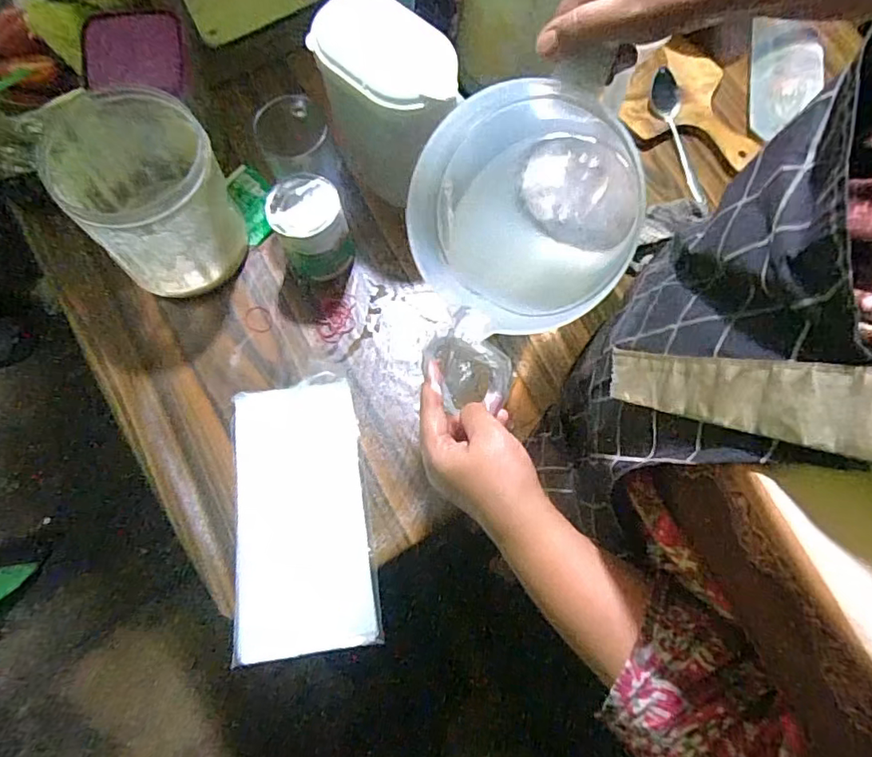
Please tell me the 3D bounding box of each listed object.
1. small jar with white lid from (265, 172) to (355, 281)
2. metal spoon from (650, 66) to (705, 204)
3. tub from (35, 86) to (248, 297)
[{"bbox_3d":[-0.133,-0.161,0.602,0.082,0.098,0.071,-24,76,-6],"label":"small jar with white lid"},{"bbox_3d":[0.300,-0.306,0.695,0.041,0.022,0.186,-7,75,-1],"label":"metal spoon"},{"bbox_3d":[-0.283,-0.183,0.577,0.144,0.163,0.149,0,75,1],"label":"tub"}]

